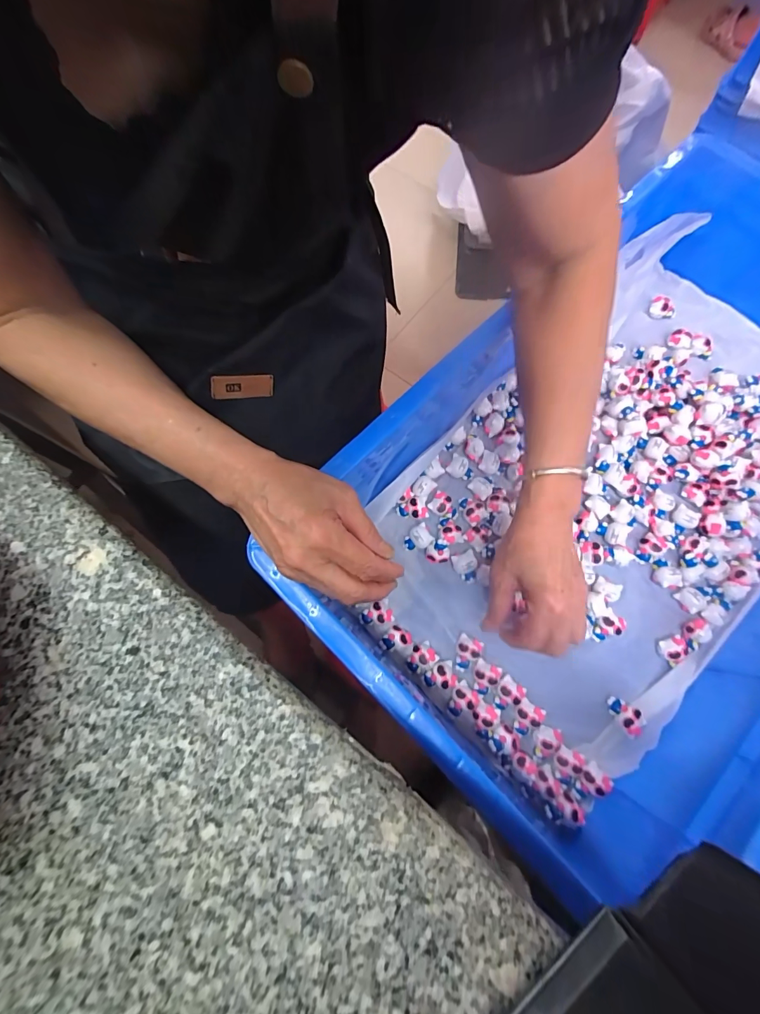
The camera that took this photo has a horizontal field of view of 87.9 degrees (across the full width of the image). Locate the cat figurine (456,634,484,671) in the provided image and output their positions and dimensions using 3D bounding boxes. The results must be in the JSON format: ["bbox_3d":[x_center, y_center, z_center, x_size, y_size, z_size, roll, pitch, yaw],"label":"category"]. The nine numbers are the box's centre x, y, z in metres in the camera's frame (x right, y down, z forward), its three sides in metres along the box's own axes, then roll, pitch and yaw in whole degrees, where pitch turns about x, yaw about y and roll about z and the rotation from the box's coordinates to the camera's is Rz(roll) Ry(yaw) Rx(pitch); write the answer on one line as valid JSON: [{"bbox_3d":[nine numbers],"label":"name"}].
[{"bbox_3d":[0.088,0.149,0.400,0.023,0.013,0.034,27,76,7],"label":"cat figurine"}]

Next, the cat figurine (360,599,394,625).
[{"bbox_3d":[-0.005,0.112,0.412,0.033,0.017,0.022,-18,75,-5],"label":"cat figurine"}]

